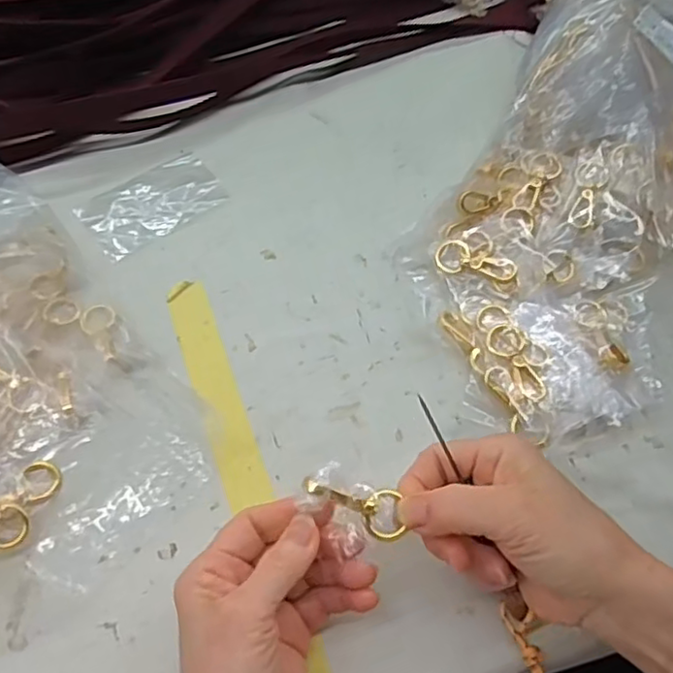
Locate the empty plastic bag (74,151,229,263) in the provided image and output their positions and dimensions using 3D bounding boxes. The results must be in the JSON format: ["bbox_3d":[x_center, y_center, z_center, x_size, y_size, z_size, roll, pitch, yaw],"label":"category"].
[{"bbox_3d":[-0.122,-0.090,0.430,0.090,0.004,0.052,-35,70,-19],"label":"empty plastic bag"}]

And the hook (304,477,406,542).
[{"bbox_3d":[0.009,0.074,0.290,0.049,0.006,0.021,28,64,-3],"label":"hook"}]

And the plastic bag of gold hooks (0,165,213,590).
[{"bbox_3d":[-0.199,0.015,0.351,0.175,0.046,0.261,-41,72,-21],"label":"plastic bag of gold hooks"}]

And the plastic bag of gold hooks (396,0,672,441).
[{"bbox_3d":[0.169,-0.112,0.411,0.176,0.102,0.344,22,76,8],"label":"plastic bag of gold hooks"}]

